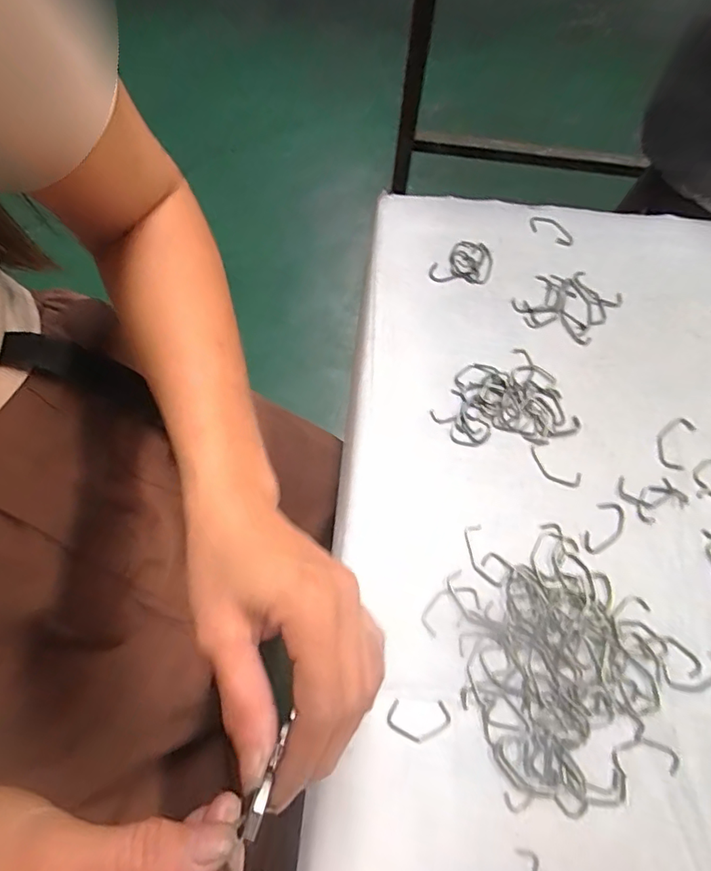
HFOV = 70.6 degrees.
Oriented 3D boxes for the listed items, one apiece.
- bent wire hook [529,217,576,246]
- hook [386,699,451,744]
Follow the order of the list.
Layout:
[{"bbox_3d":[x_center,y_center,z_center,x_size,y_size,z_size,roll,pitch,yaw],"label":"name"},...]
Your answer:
[{"bbox_3d":[0.165,-0.172,0.422,0.039,0.005,0.019,28,71,11],"label":"bent wire hook"},{"bbox_3d":[0.036,0.163,0.286,0.036,0.004,0.020,2,68,1],"label":"hook"}]

